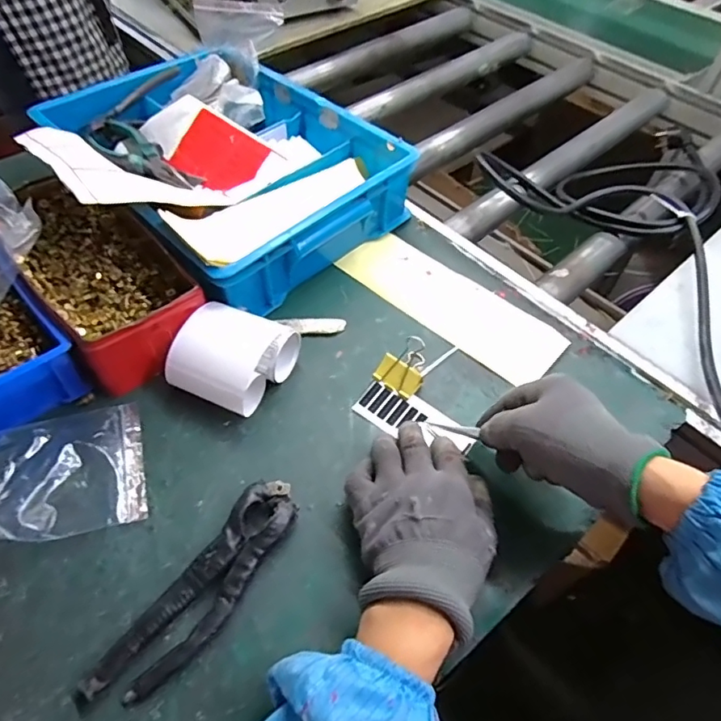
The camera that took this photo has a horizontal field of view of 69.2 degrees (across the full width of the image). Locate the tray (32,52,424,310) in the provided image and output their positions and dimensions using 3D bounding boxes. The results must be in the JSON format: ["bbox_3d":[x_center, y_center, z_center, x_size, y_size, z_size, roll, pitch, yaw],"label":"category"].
[{"bbox_3d":[-0.161,-0.228,0.606,0.284,0.096,0.381,-37,63,-26],"label":"tray"}]

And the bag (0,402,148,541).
[{"bbox_3d":[-0.249,0.085,0.401,0.151,0.032,0.108,-13,55,-12],"label":"bag"}]

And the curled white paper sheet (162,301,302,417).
[{"bbox_3d":[-0.111,-0.005,0.464,0.087,0.056,0.091,22,55,13],"label":"curled white paper sheet"}]

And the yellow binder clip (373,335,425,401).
[{"bbox_3d":[0.046,0.003,0.488,0.040,0.021,0.062,33,58,20],"label":"yellow binder clip"}]

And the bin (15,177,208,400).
[{"bbox_3d":[-0.258,-0.092,0.509,0.116,0.054,0.259,-33,61,-24],"label":"bin"}]

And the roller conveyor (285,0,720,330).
[{"bbox_3d":[0.229,-0.432,0.876,0.603,0.091,0.748,-34,62,-25],"label":"roller conveyor"}]

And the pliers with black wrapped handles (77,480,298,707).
[{"bbox_3d":[-0.106,0.156,0.362,0.047,0.018,0.171,31,58,19],"label":"pliers with black wrapped handles"}]

